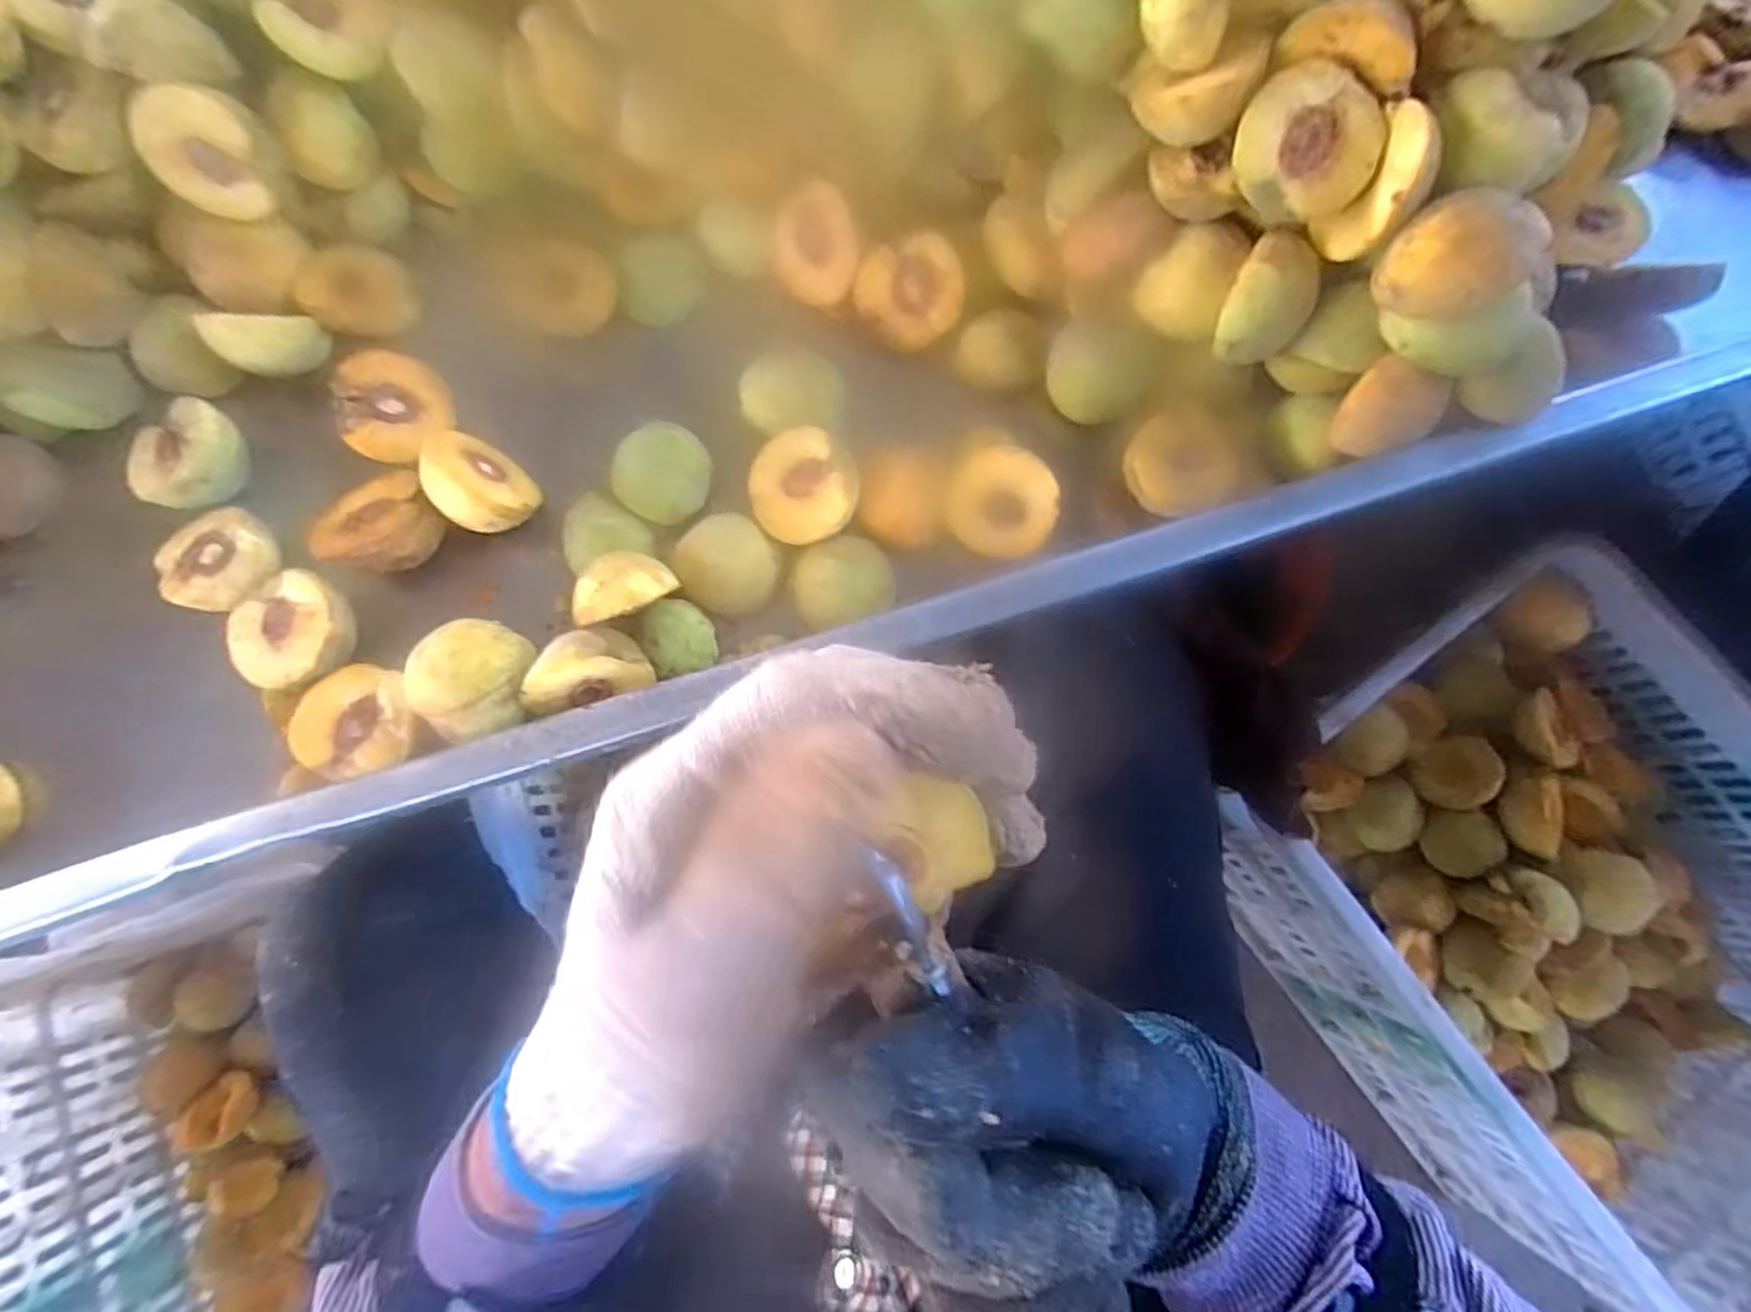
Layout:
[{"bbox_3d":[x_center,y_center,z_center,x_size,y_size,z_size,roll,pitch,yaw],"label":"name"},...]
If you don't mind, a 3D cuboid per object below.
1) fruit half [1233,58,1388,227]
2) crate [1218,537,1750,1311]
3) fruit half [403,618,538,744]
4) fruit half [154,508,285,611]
[{"bbox_3d":[0.203,-0.241,0.355,0.060,0.030,0.061,-8,105,8],"label":"fruit half"},{"bbox_3d":[0.541,0.213,0.605,0.332,0.208,0.502,-35,82,-6],"label":"crate"},{"bbox_3d":[-0.206,0.012,0.377,0.055,0.035,0.058,-4,80,-1],"label":"fruit half"},{"bbox_3d":[-0.360,-0.053,0.411,0.045,0.027,0.054,38,82,6],"label":"fruit half"}]

